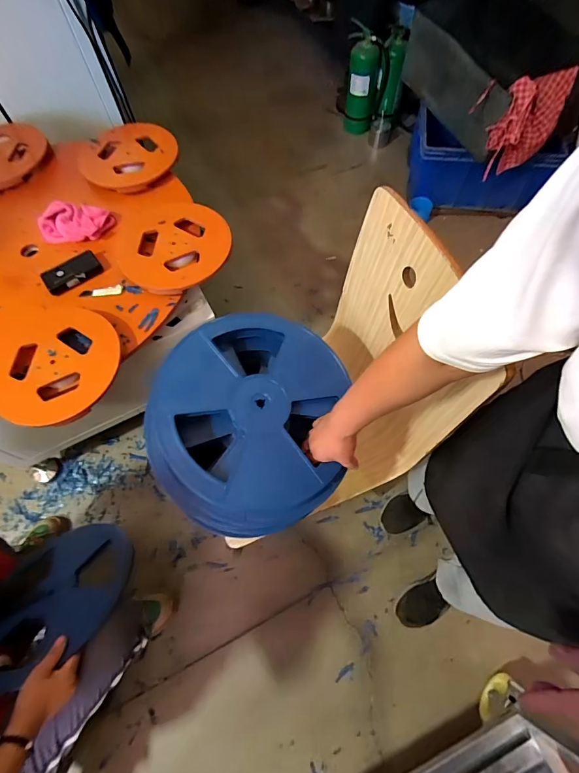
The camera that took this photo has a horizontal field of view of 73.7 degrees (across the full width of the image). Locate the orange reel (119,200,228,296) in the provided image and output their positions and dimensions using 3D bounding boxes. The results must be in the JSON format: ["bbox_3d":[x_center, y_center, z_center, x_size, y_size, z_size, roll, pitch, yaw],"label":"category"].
[{"bbox_3d":[-0.293,-0.351,0.978,0.289,0.056,0.266,-2,66,0],"label":"orange reel"}]

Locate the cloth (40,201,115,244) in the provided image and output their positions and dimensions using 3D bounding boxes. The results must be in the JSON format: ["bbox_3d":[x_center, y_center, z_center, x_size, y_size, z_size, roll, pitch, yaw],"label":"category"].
[{"bbox_3d":[-0.558,-0.432,1.000,0.184,0.054,0.101,-9,66,-4],"label":"cloth"}]

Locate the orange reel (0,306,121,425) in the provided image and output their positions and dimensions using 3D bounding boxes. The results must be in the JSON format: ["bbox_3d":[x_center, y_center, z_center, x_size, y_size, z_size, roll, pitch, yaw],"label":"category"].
[{"bbox_3d":[-0.522,-0.053,0.831,0.296,0.032,0.276,0,66,1],"label":"orange reel"}]

